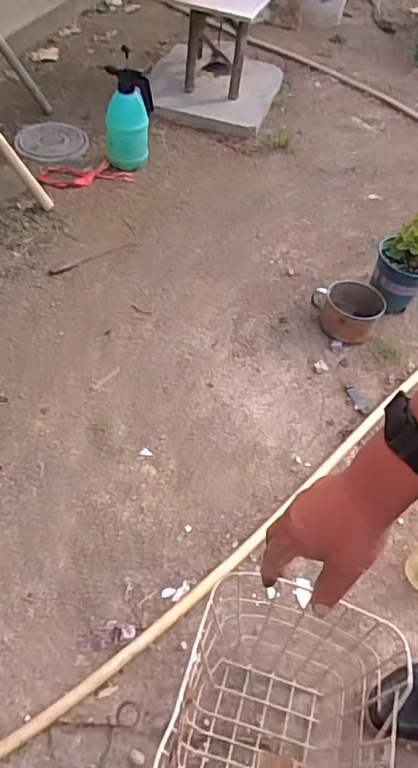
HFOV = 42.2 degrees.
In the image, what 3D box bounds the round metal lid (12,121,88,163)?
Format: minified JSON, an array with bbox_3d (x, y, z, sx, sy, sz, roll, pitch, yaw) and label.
[{"bbox_3d":[-0.515,-0.791,1.756,0.222,0.019,0.242,3,53,-3],"label":"round metal lid"}]

